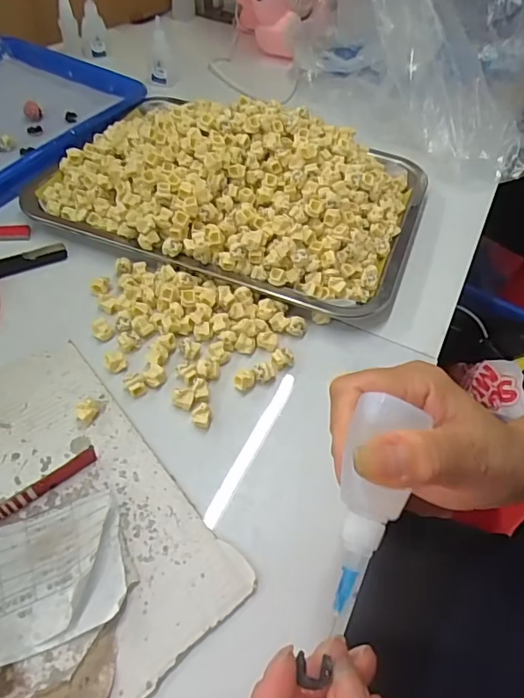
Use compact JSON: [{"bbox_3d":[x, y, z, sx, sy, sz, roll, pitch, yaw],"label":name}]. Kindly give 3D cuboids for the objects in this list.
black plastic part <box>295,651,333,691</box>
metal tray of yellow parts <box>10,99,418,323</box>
[{"bbox_3d":[0.020,0.127,0.203,0.013,0.005,0.011,5,52,-1],"label":"black plastic part"},{"bbox_3d":[-0.024,-0.176,0.485,0.350,0.067,0.246,18,53,10],"label":"metal tray of yellow parts"}]

